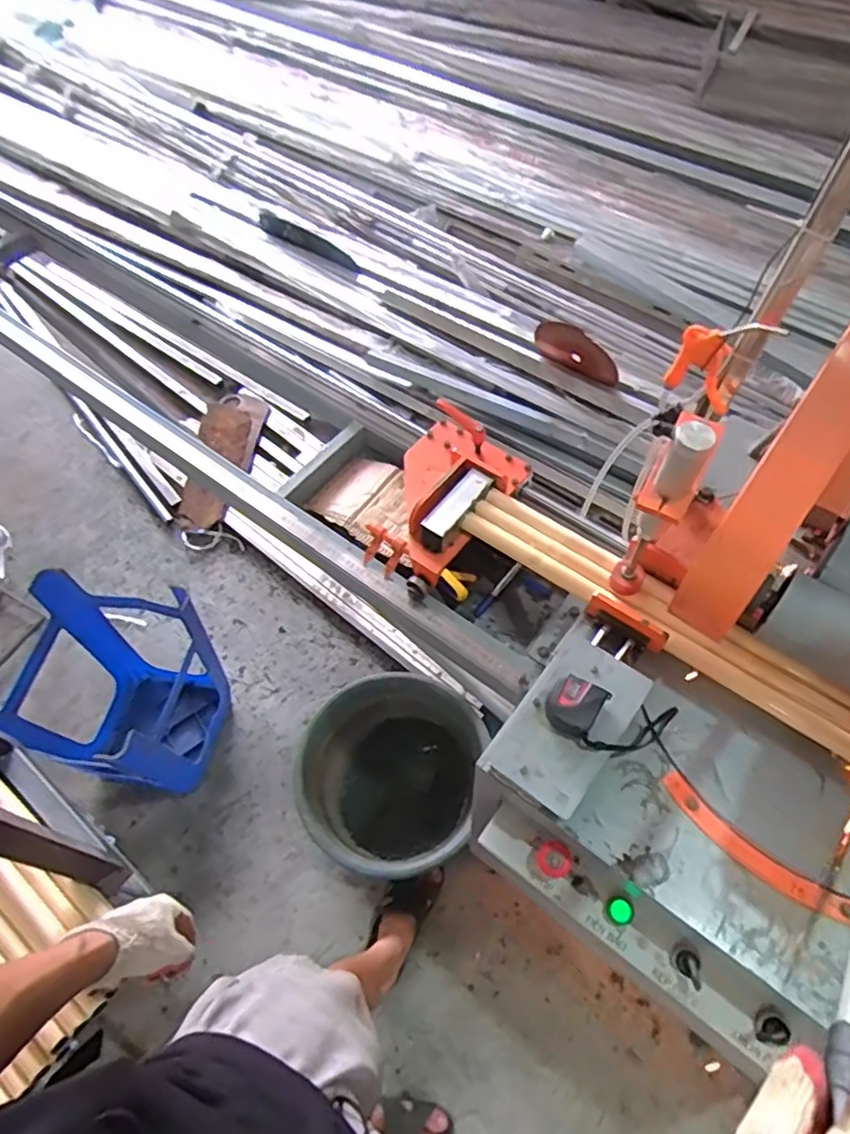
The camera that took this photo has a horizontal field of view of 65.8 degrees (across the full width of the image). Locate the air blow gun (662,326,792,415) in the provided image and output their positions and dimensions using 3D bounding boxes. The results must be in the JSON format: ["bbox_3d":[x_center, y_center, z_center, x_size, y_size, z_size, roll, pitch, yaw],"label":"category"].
[{"bbox_3d":[0.333,-0.233,0.756,0.097,0.133,0.042,17,60,13],"label":"air blow gun"}]

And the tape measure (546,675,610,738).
[{"bbox_3d":[0.168,0.154,0.739,0.057,0.029,0.065,30,64,19],"label":"tape measure"}]

